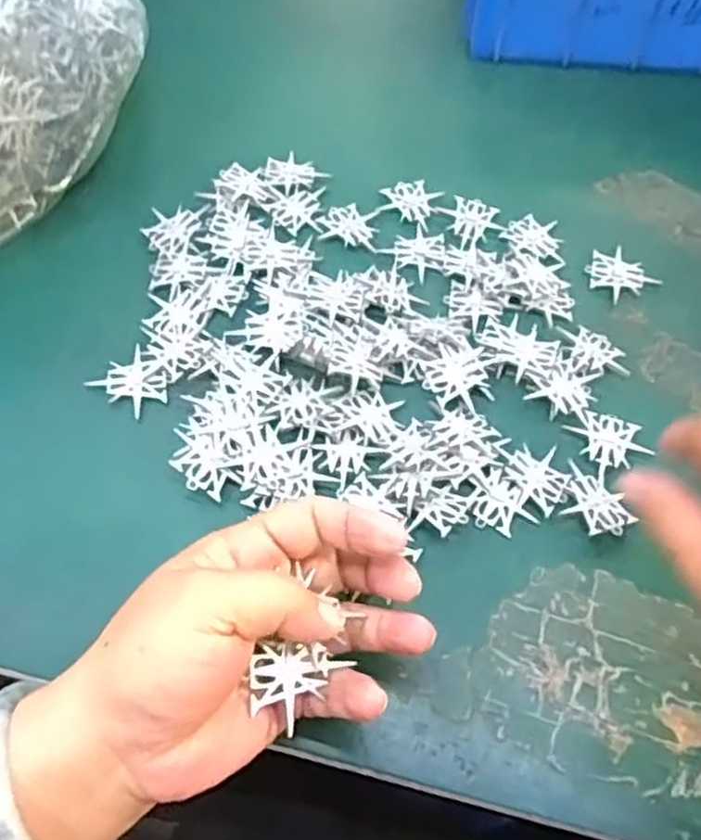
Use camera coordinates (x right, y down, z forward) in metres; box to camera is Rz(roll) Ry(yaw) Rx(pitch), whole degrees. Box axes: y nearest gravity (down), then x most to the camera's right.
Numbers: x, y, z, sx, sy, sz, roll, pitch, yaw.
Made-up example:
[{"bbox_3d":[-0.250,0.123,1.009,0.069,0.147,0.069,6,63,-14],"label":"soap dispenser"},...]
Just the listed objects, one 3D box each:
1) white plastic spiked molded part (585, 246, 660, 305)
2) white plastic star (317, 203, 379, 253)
[{"bbox_3d":[0.150,-0.082,0.415,0.036,0.004,0.035,1,63,-2],"label":"white plastic spiked molded part"},{"bbox_3d":[0.000,-0.113,0.423,0.034,0.004,0.030,11,63,4],"label":"white plastic star"}]

